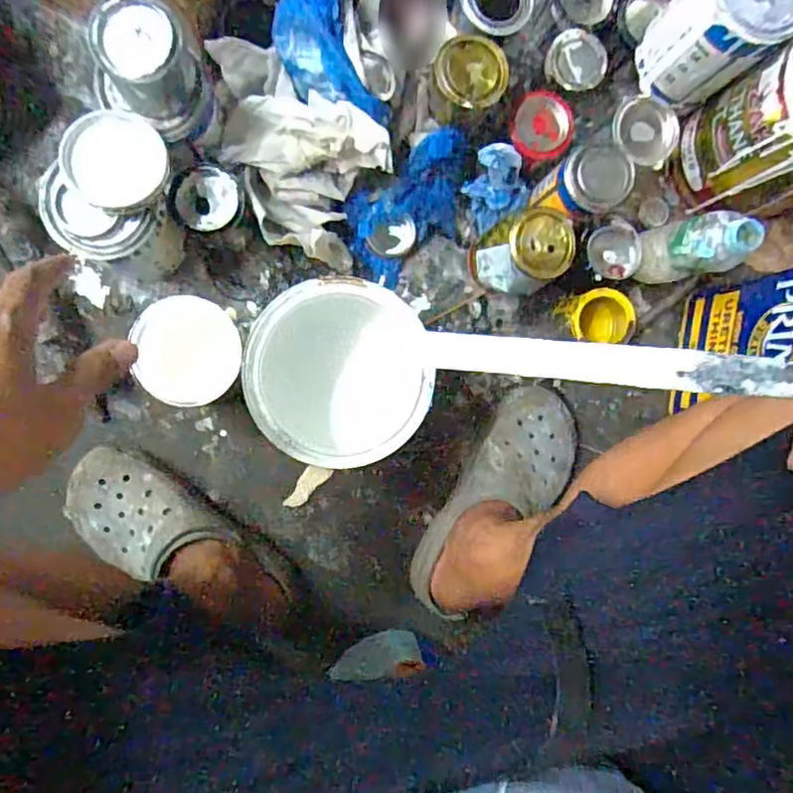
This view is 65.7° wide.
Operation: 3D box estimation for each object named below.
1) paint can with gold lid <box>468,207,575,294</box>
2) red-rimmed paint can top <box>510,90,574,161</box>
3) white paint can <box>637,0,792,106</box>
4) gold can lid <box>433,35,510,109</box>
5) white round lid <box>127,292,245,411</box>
[{"bbox_3d":[0.137,-0.160,0.685,0.076,0.125,0.081,0,91,-6],"label":"paint can with gold lid"},{"bbox_3d":[0.163,-0.302,0.686,0.068,0.007,0.069,-1,119,2],"label":"red-rimmed paint can top"},{"bbox_3d":[0.326,-0.373,0.624,0.105,0.141,0.097,0,91,-6],"label":"white paint can"},{"bbox_3d":[0.075,-0.324,0.614,0.073,0.010,0.069,0,91,-6],"label":"gold can lid"},{"bbox_3d":[-0.203,-0.044,0.594,0.100,0.010,0.103,0,91,-6],"label":"white round lid"}]

